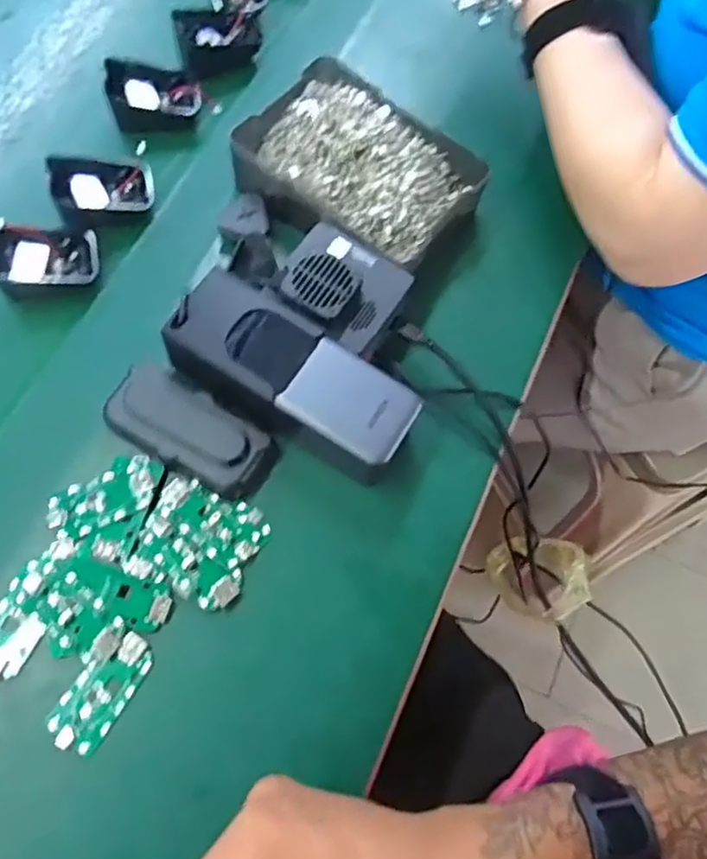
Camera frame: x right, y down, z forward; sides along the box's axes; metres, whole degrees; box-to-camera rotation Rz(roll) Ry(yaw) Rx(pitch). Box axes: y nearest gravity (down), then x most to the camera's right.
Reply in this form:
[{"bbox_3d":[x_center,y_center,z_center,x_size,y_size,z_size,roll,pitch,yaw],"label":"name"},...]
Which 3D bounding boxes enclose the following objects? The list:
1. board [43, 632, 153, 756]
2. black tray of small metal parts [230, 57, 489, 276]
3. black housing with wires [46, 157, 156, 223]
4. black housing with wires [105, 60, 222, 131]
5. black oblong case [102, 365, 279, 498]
[{"bbox_3d":[-0.139,0.145,0.371,0.031,0.007,0.064,29,69,10],"label":"board"},{"bbox_3d":[0.004,-0.185,0.487,0.164,0.044,0.128,36,71,12],"label":"black tray of small metal parts"},{"bbox_3d":[-0.180,-0.175,0.483,0.065,0.034,0.048,-13,69,-7],"label":"black housing with wires"},{"bbox_3d":[-0.150,-0.260,0.520,0.079,0.038,0.050,-16,69,-8],"label":"black housing with wires"},{"bbox_3d":[-0.102,0.002,0.419,0.101,0.028,0.048,29,70,10],"label":"black oblong case"}]

